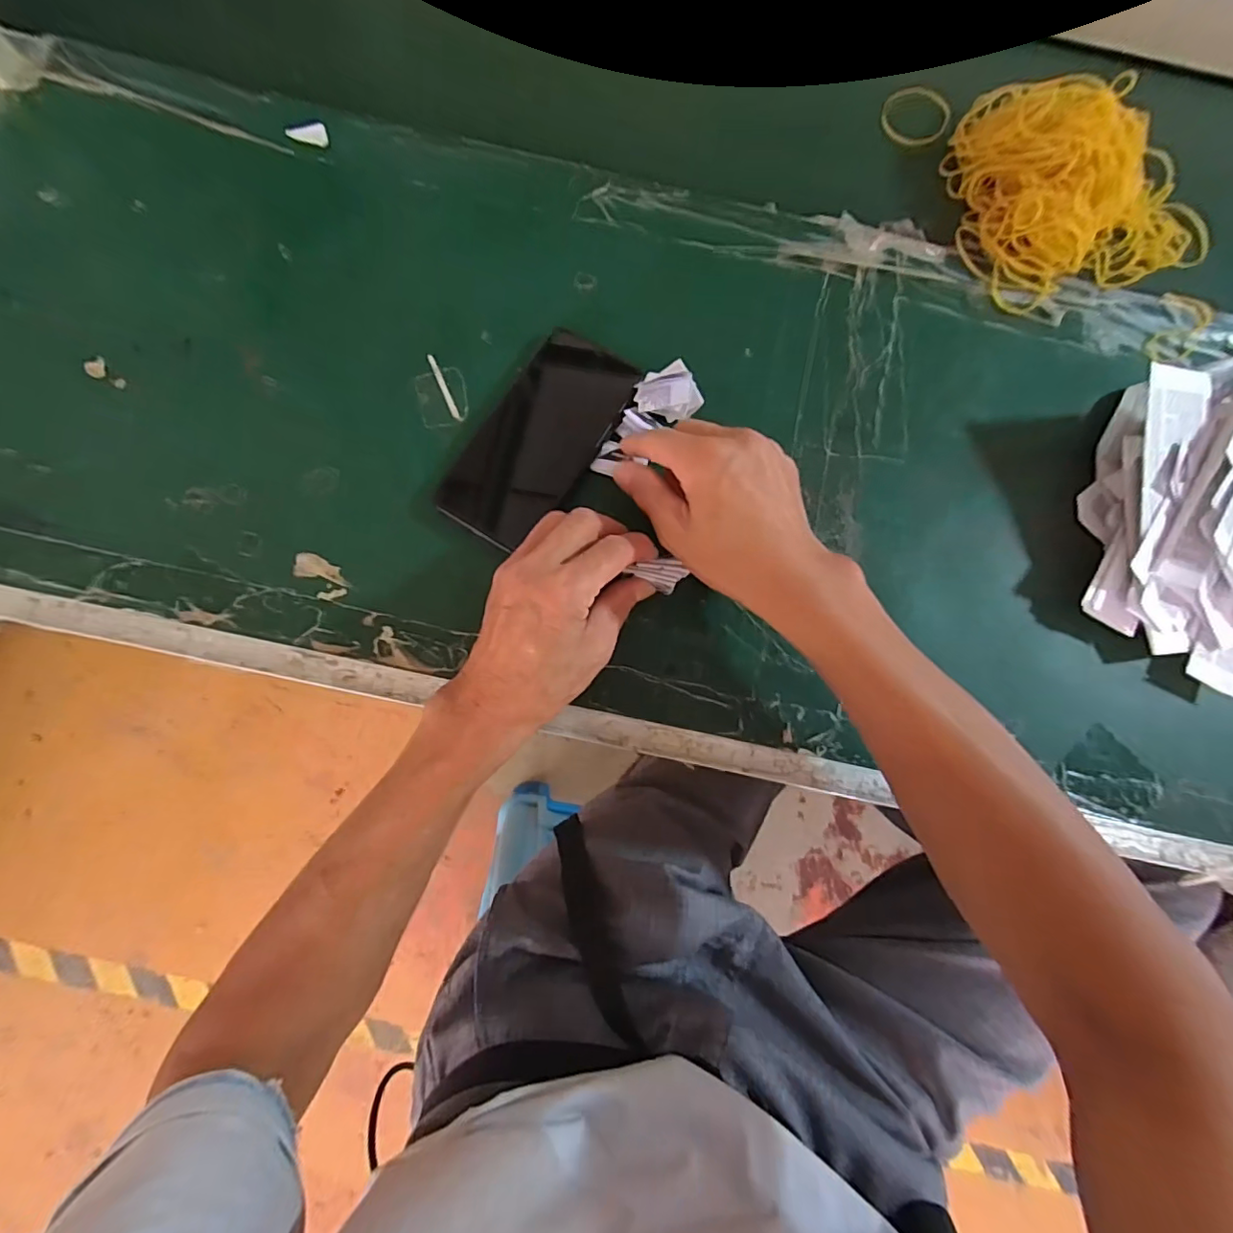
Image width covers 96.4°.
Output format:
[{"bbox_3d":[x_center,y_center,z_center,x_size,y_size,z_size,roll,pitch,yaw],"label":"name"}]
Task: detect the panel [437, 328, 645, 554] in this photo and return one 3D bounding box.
[{"bbox_3d":[-0.052,-0.122,0.377,0.073,0.013,0.152,33,81,3],"label":"panel"}]

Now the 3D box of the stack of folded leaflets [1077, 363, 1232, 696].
[{"bbox_3d":[0.446,-0.093,0.379,0.310,0.049,0.201,-32,84,-7],"label":"stack of folded leaflets"}]

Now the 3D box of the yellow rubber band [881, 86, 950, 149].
[{"bbox_3d":[0.247,-0.411,0.453,0.050,0.006,0.050,0,90,4],"label":"yellow rubber band"}]

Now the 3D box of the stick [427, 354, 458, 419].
[{"bbox_3d":[-0.121,-0.162,0.384,0.005,0.004,0.053,-23,83,-6],"label":"stick"}]

